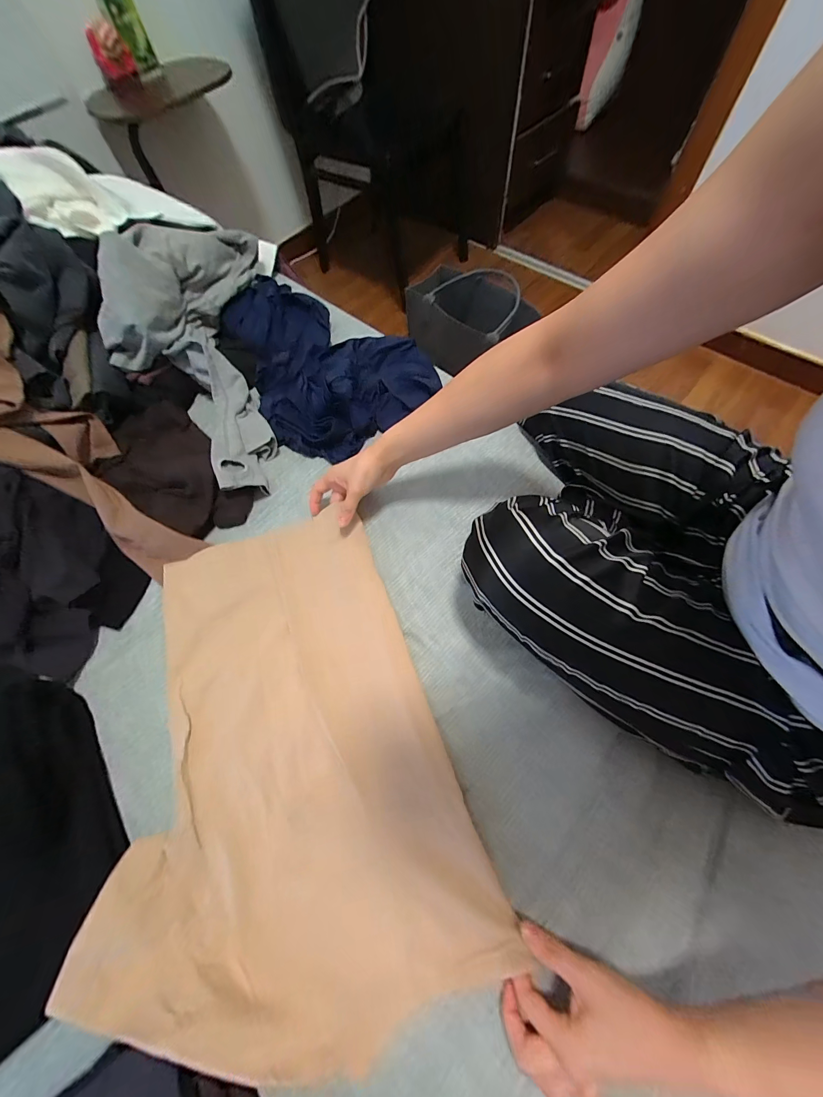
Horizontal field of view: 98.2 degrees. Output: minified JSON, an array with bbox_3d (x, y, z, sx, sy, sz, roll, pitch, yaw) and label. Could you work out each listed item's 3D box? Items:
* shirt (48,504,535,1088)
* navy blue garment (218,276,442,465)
[{"bbox_3d":[-0.164,0.218,0.417,0.360,0.031,0.534,-20,66,-10],"label":"shirt"},{"bbox_3d":[-0.161,-0.367,0.654,0.298,0.062,0.453,-30,68,-9],"label":"navy blue garment"}]

